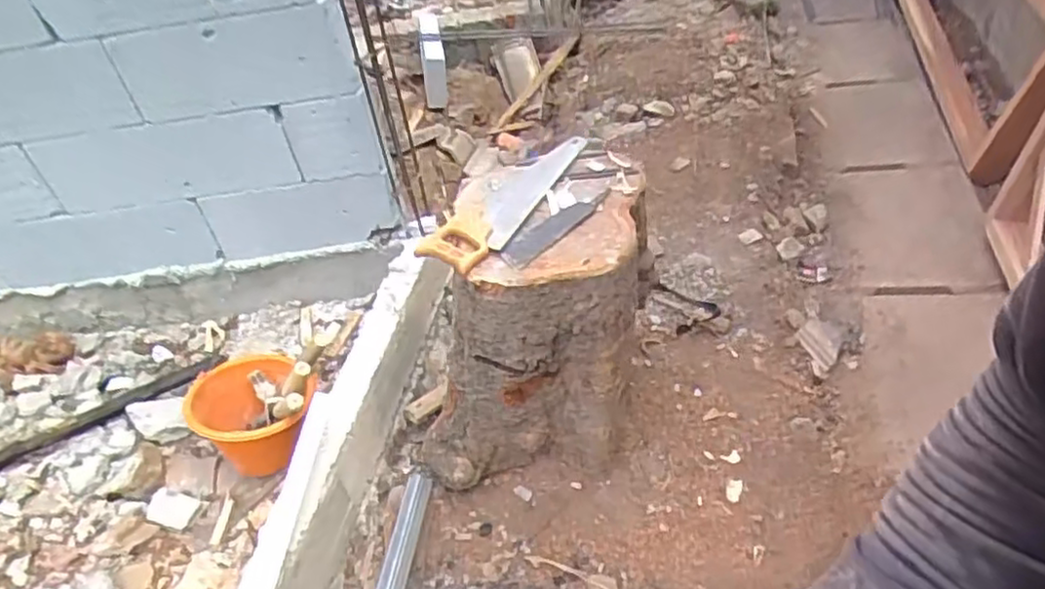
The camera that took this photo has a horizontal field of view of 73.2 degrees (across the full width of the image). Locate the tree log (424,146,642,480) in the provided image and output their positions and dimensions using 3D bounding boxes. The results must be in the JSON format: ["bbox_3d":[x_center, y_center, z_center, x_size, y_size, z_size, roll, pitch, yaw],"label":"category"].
[{"bbox_3d":[0.036,0.071,1.437,0.372,0.567,0.459,9,44,10],"label":"tree log"}]

